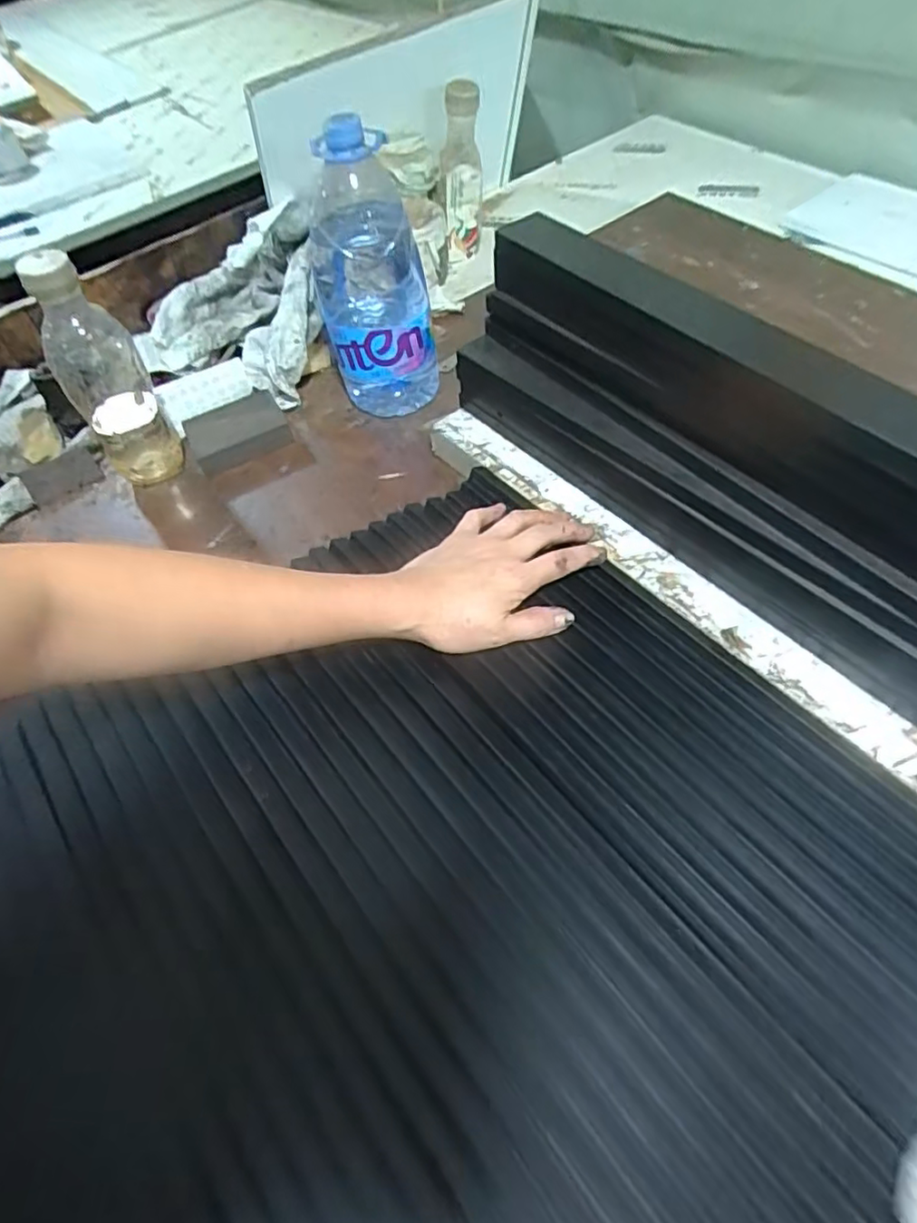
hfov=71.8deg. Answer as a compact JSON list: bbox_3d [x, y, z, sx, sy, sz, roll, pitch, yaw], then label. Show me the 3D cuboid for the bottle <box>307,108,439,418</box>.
[{"bbox_3d":[-0.083,-0.313,0.604,0.104,0.239,0.105,-9,55,1],"label":"bottle"}]

